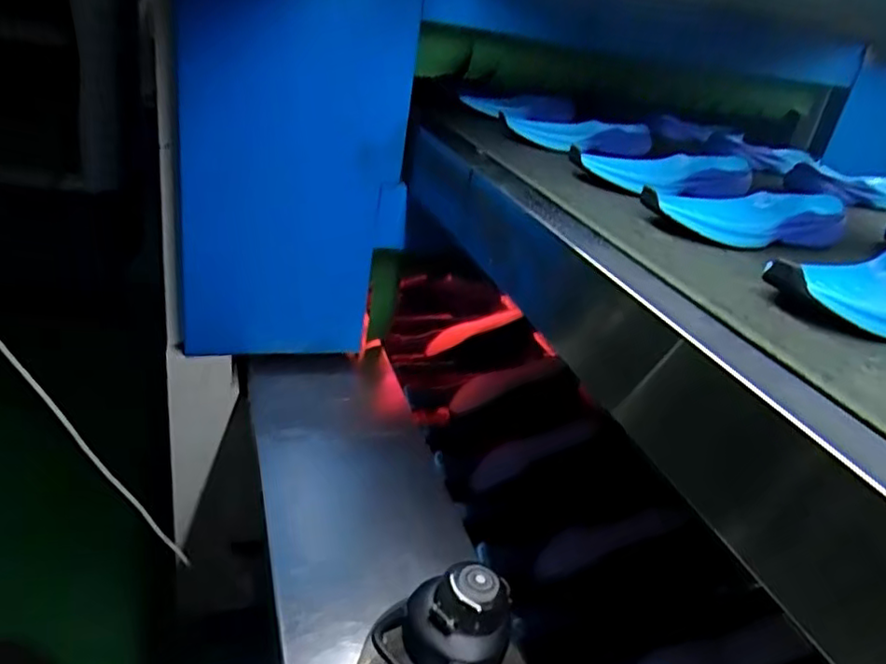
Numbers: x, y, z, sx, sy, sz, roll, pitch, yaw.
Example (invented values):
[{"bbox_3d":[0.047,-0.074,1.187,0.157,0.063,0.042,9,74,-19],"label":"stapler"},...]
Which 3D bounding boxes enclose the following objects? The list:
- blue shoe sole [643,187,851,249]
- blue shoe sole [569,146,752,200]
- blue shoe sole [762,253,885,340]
[{"bbox_3d":[0.316,-0.122,0.672,0.229,0.036,0.080,-1,29,-23],"label":"blue shoe sole"},{"bbox_3d":[0.268,-0.198,0.794,0.238,0.029,0.085,2,28,-17],"label":"blue shoe sole"},{"bbox_3d":[0.361,-0.039,0.526,0.241,0.036,0.087,-7,31,-30],"label":"blue shoe sole"}]

